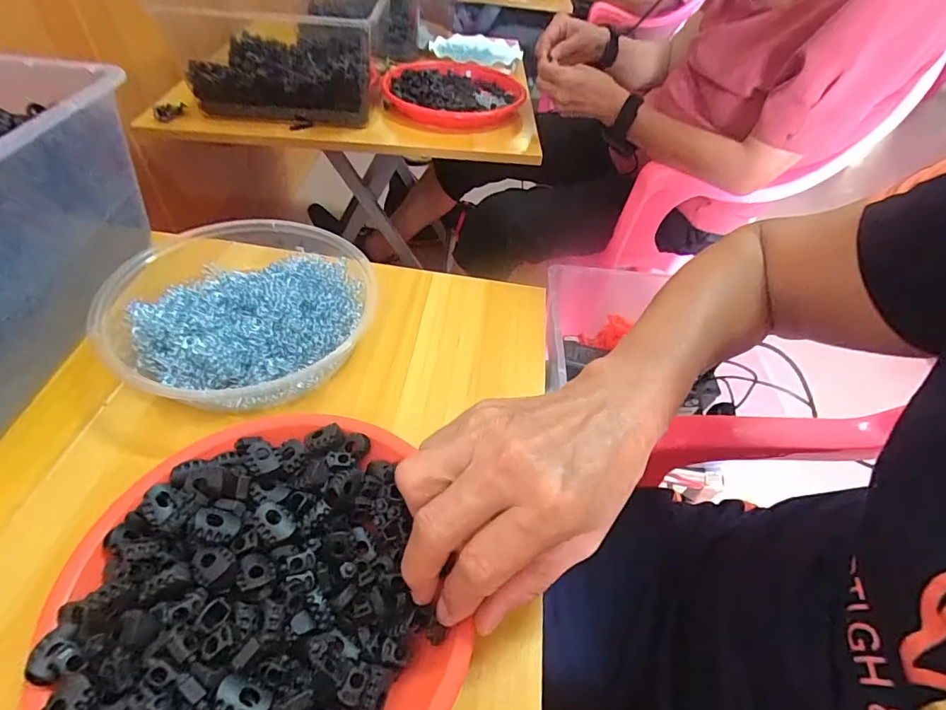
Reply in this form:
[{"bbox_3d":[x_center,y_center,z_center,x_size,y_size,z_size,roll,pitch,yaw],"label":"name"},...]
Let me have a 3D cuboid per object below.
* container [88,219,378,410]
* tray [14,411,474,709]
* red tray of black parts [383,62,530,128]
[{"bbox_3d":[-0.166,-0.041,0.356,0.165,0.054,0.165,4,47,-4],"label":"container"},{"bbox_3d":[-0.105,0.107,0.235,0.171,0.035,0.177,4,47,-4],"label":"tray"},{"bbox_3d":[-0.034,-0.451,0.820,0.239,0.038,0.226,14,47,5],"label":"red tray of black parts"}]

